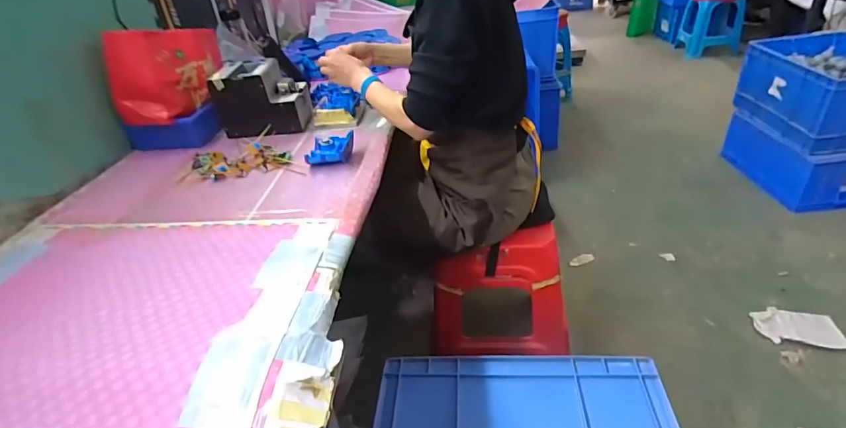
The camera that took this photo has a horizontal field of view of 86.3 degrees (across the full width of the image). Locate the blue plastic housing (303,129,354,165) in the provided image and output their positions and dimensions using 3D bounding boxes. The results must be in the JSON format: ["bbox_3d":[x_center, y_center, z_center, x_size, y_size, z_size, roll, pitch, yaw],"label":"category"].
[{"bbox_3d":[-0.185,-0.126,0.905,0.094,0.037,0.084,-8,33,-2],"label":"blue plastic housing"}]

